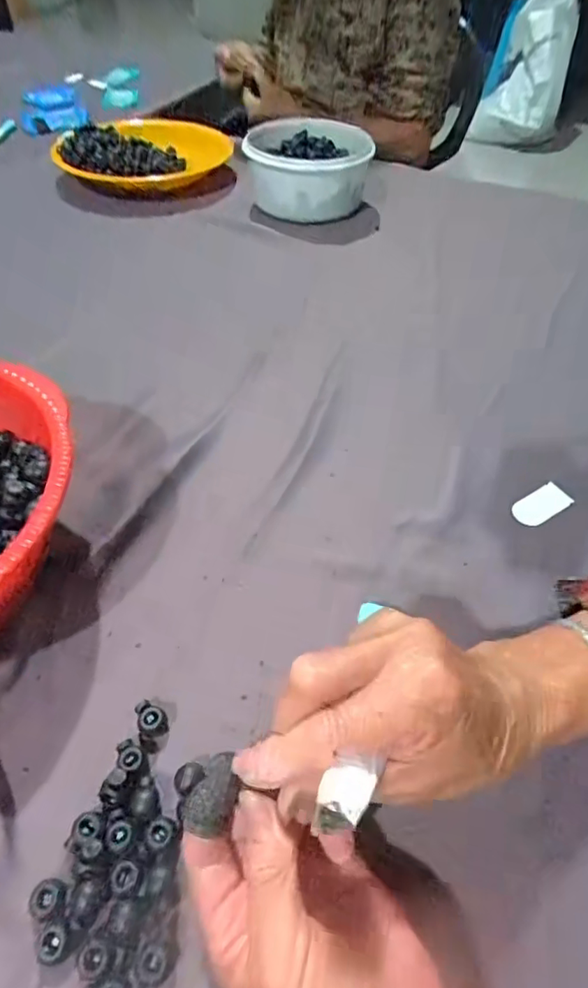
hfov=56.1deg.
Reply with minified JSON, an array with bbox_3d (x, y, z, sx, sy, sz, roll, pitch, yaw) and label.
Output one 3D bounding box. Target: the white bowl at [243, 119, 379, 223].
[{"bbox_3d":[0.017,-0.412,0.702,0.145,0.081,0.145,2,50,-2],"label":"white bowl"}]

